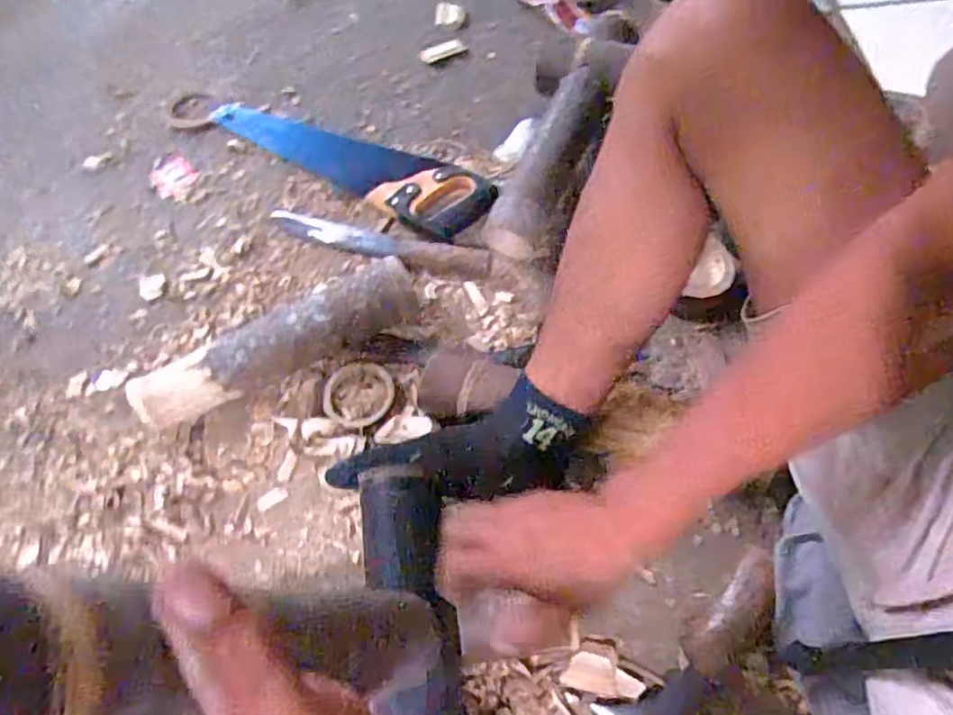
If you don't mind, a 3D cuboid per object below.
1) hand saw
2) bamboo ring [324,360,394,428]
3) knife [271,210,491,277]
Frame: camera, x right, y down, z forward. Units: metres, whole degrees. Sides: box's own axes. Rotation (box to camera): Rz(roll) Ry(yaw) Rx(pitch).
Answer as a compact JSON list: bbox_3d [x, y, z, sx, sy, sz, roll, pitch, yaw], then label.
[{"bbox_3d":[-0.177,-0.281,0.892,0.444,0.058,0.120,30,66,19],"label":"hand saw"},{"bbox_3d":[-0.131,0.040,0.698,0.079,0.016,0.069,-15,60,-5],"label":"bamboo ring"},{"bbox_3d":[-0.129,-0.145,0.806,0.296,0.026,0.045,14,62,11],"label":"knife"}]

